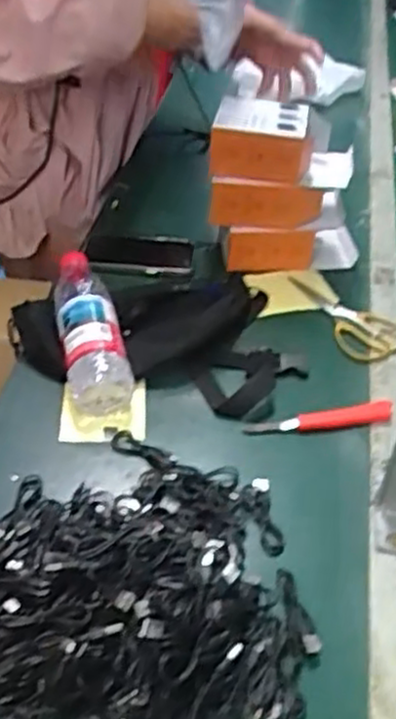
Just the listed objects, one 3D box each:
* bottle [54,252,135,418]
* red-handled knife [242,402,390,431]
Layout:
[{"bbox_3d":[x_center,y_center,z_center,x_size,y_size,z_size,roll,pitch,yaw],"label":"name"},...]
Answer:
[{"bbox_3d":[-0.126,-0.038,0.819,0.067,0.067,0.225,-8,43,-15],"label":"bottle"},{"bbox_3d":[0.129,0.062,0.762,0.155,0.010,0.026,-3,42,-9],"label":"red-handled knife"}]

